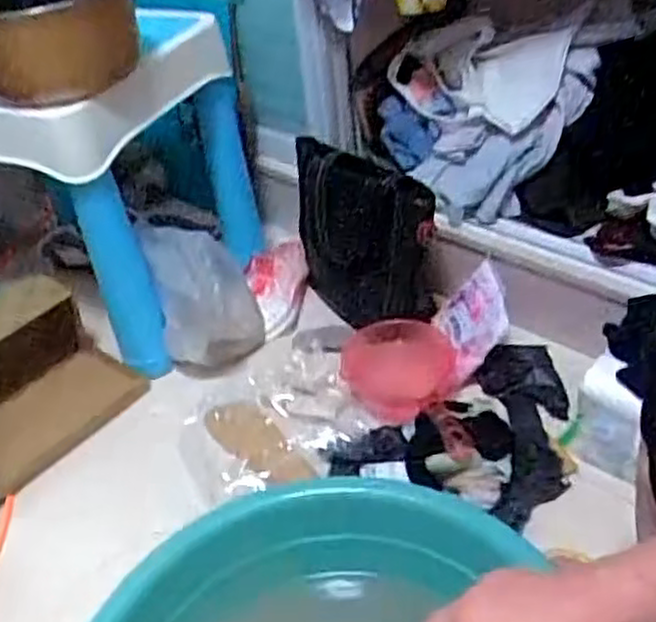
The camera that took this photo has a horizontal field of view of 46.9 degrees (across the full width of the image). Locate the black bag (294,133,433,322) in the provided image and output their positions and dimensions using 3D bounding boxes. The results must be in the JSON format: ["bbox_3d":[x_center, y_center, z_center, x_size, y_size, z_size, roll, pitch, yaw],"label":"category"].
[{"bbox_3d":[0.067,-0.112,1.252,0.218,0.307,0.067,3,40,12],"label":"black bag"}]

